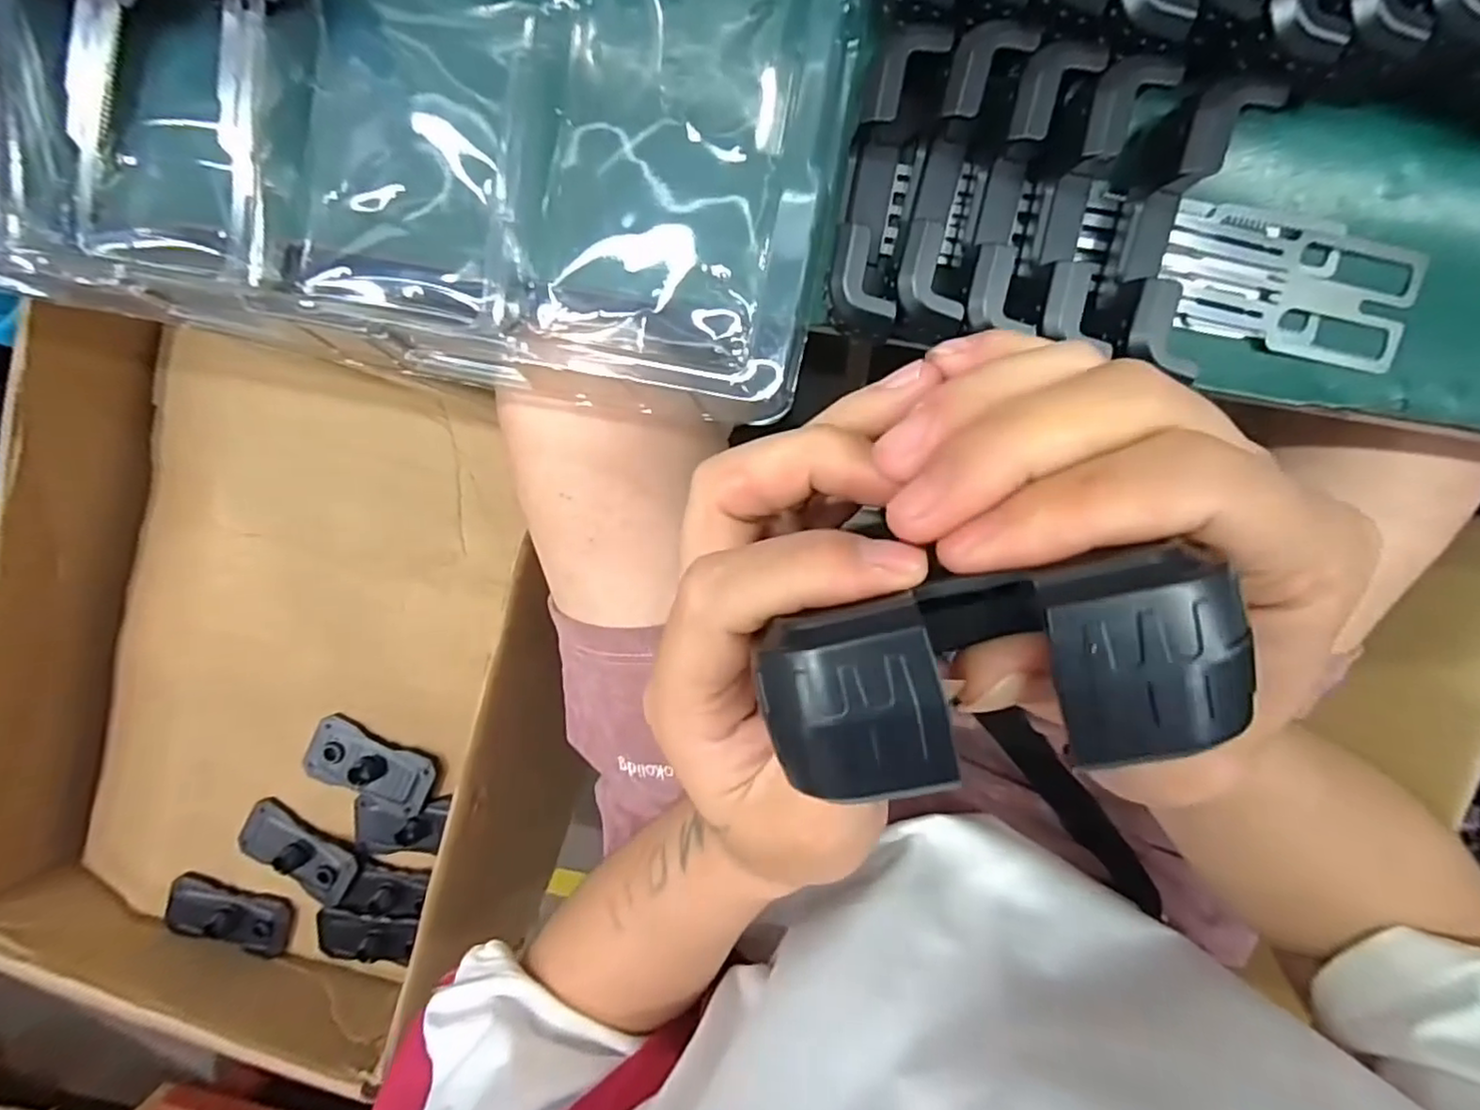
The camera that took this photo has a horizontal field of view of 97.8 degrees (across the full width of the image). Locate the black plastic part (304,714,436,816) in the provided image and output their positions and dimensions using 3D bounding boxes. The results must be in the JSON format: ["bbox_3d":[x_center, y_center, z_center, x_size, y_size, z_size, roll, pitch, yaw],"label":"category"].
[{"bbox_3d":[-0.323,0.186,0.563,0.106,0.019,0.055,23,99,0],"label":"black plastic part"}]

